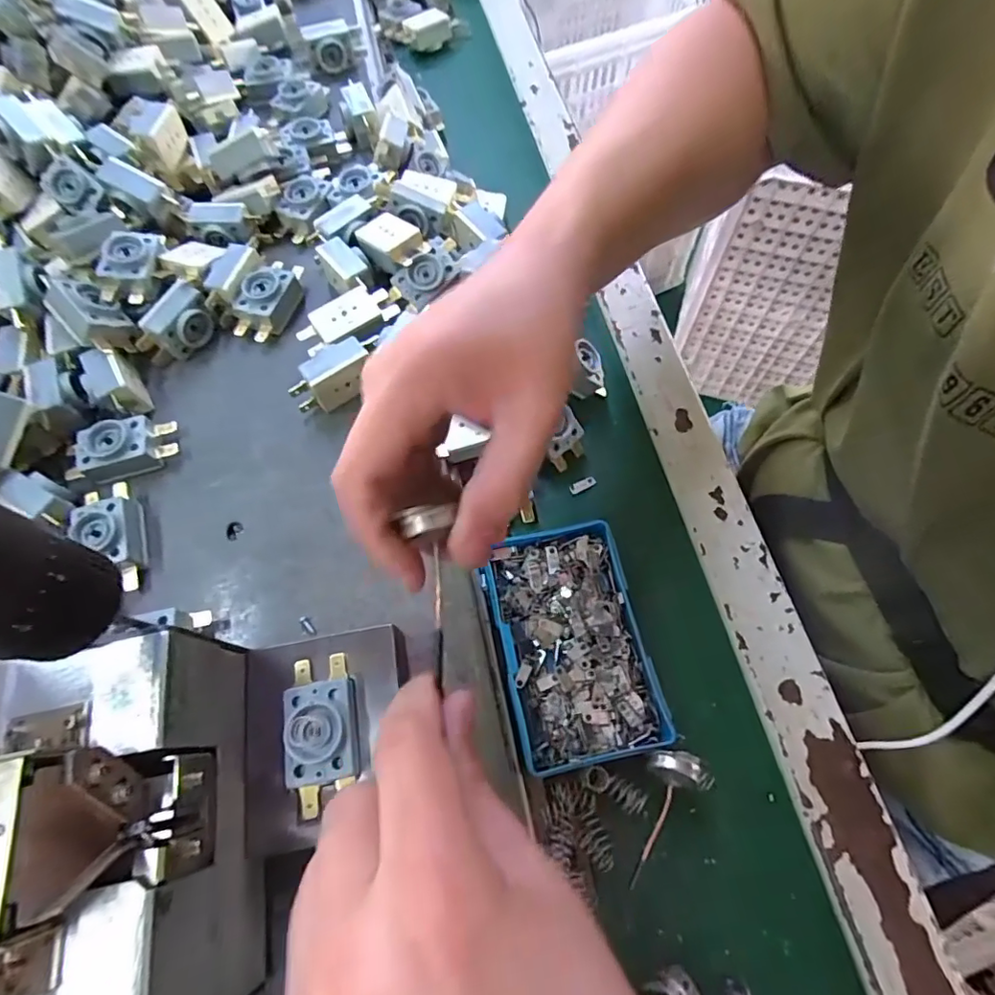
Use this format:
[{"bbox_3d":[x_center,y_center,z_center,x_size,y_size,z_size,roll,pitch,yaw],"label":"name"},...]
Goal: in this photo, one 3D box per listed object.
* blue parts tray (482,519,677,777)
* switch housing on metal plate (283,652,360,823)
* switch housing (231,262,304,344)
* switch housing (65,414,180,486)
[{"bbox_3d":[0.038,0.073,0.279,0.070,0.022,0.113,-12,65,-4],"label":"blue parts tray"},{"bbox_3d":[-0.072,0.096,0.223,0.028,0.013,0.058,-11,65,-4],"label":"switch housing on metal plate"},{"bbox_3d":[-0.145,-0.127,0.343,0.029,0.023,0.055,18,67,9],"label":"switch housing"},{"bbox_3d":[-0.213,-0.027,0.303,0.059,0.019,0.026,-17,66,-7],"label":"switch housing"}]

